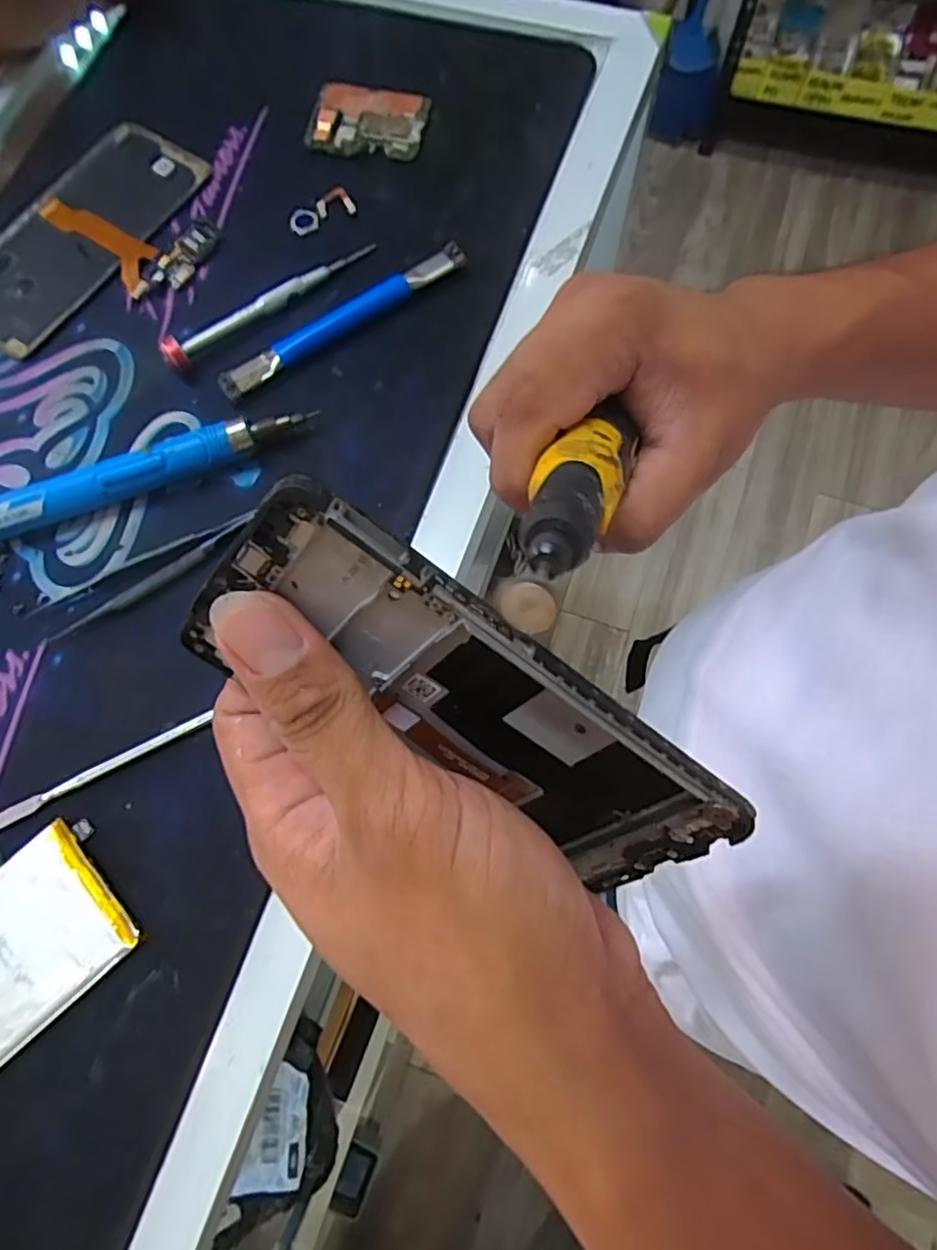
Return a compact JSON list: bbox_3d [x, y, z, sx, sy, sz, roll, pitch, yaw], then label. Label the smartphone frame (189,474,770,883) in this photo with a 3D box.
[{"bbox_3d":[0.004,0.026,0.170,0.151,0.061,0.004,35,41,-16],"label":"smartphone frame"}]

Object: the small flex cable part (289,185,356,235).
[{"bbox_3d":[-0.082,-0.228,0.352,0.036,0.004,0.020,-28,74,-6],"label":"small flex cable part"}]

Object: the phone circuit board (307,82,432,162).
[{"bbox_3d":[-0.059,-0.291,0.369,0.066,0.005,0.048,9,74,5],"label":"phone circuit board"}]

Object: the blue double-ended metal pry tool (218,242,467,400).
[{"bbox_3d":[-0.062,-0.156,0.327,0.139,0.012,0.015,-34,75,-8],"label":"blue double-ended metal pry tool"}]

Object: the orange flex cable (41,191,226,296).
[{"bbox_3d":[-0.189,-0.224,0.356,0.058,0.008,0.104,-44,77,-11],"label":"orange flex cable"}]

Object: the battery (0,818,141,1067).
[{"bbox_3d":[-0.176,0.126,0.250,0.083,0.007,0.061,-42,76,-10],"label":"battery"}]

